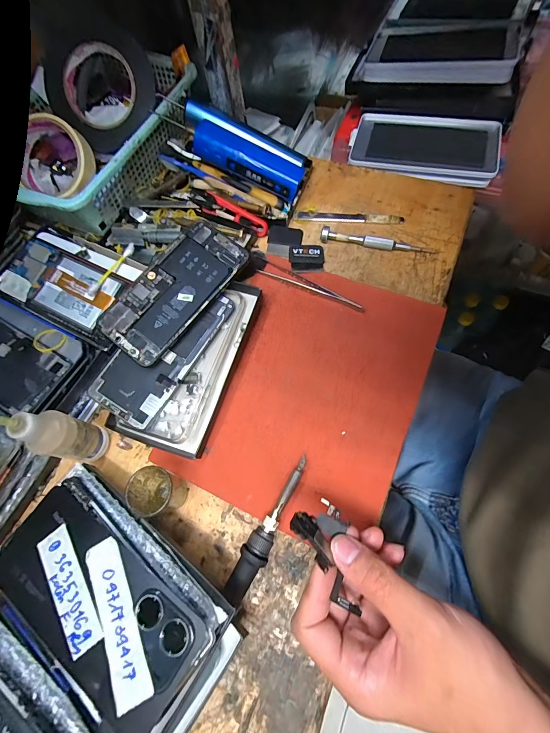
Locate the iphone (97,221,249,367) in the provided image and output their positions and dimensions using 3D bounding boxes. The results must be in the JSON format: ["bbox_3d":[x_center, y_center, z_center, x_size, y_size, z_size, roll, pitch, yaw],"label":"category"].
[{"bbox_3d":[-0.101,-0.076,0.334,0.072,0.004,0.153,38,80,9],"label":"iphone"}]

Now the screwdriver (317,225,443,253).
[{"bbox_3d":[0.116,-0.142,0.376,0.127,0.011,0.014,8,69,8],"label":"screwdriver"}]

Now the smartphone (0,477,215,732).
[{"bbox_3d":[-0.124,0.157,0.228,0.160,0.015,0.076,32,71,21],"label":"smartphone"}]

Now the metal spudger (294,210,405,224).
[{"bbox_3d":[0.088,-0.180,0.401,0.127,0.005,0.015,7,73,9],"label":"metal spudger"}]

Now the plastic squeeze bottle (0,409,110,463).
[{"bbox_3d":[-0.173,0.056,0.271,0.028,0.102,0.033,8,69,8],"label":"plastic squeeze bottle"}]

